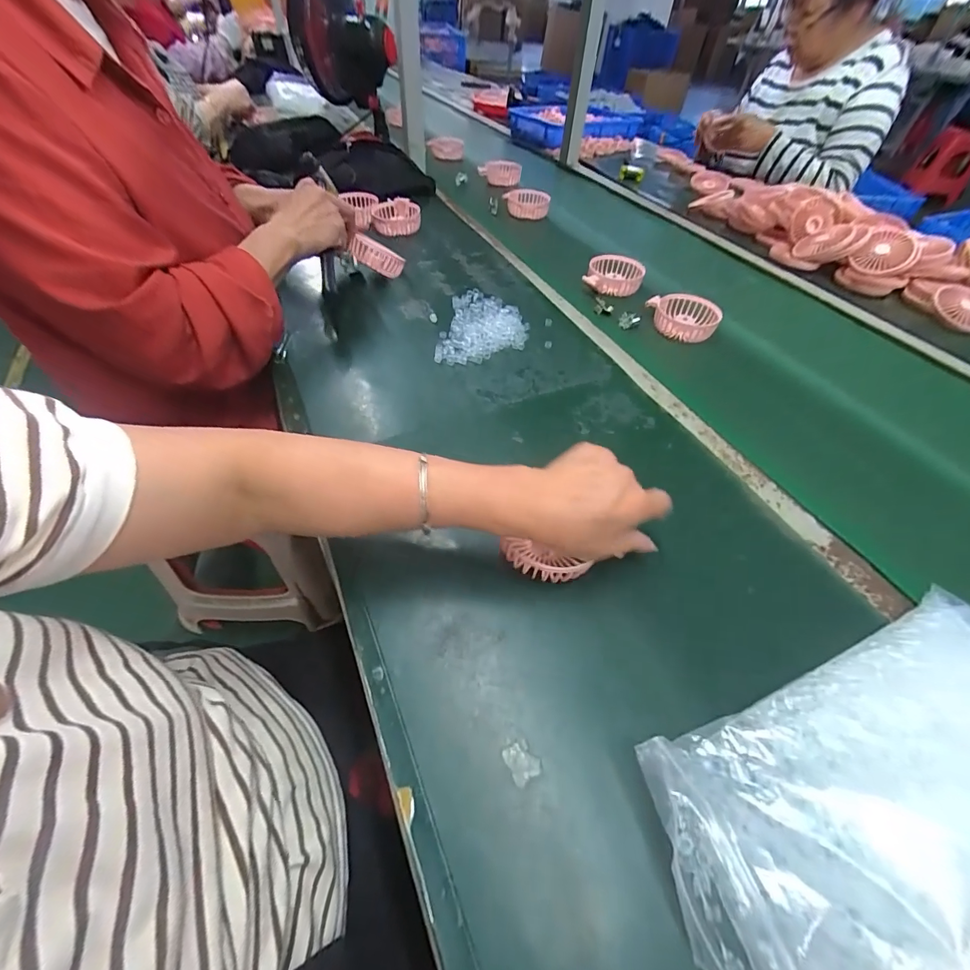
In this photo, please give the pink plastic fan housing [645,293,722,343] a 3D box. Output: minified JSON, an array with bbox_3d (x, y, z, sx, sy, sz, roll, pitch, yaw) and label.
[{"bbox_3d":[0.294,-0.250,0.629,0.101,0.043,0.088,28,56,19],"label":"pink plastic fan housing"}]

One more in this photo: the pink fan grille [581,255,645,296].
[{"bbox_3d":[0.213,-0.353,0.700,0.092,0.037,0.092,8,51,4],"label":"pink fan grille"}]

